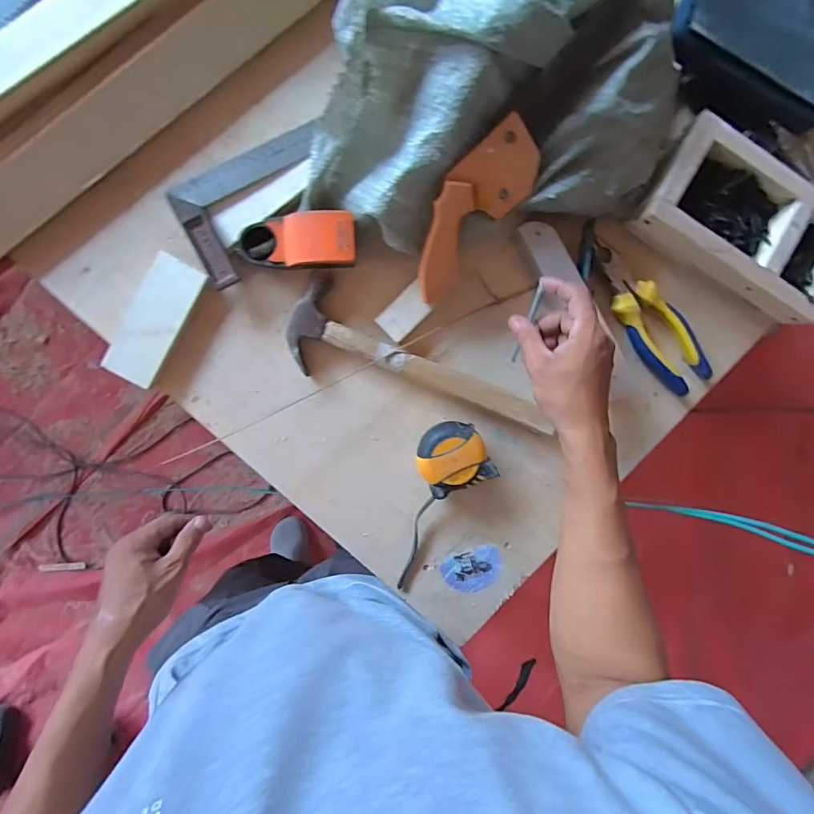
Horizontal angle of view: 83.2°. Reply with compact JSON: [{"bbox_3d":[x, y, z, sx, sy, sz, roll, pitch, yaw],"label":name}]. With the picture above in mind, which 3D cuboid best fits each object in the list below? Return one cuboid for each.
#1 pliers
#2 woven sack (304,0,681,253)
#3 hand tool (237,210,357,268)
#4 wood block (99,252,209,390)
[{"bbox_3d":[0.263,-0.097,0.505,0.058,0.026,0.187,-40,97,2],"label":"pliers"},{"bbox_3d":[0.076,-0.267,0.419,0.347,0.117,0.201,-7,97,-2],"label":"woven sack"},{"bbox_3d":[-0.110,-0.165,0.459,0.117,0.041,0.051,-2,97,-3],"label":"hand tool"},{"bbox_3d":[-0.258,-0.088,0.472,0.048,0.021,0.131,30,94,-6],"label":"wood block"}]

